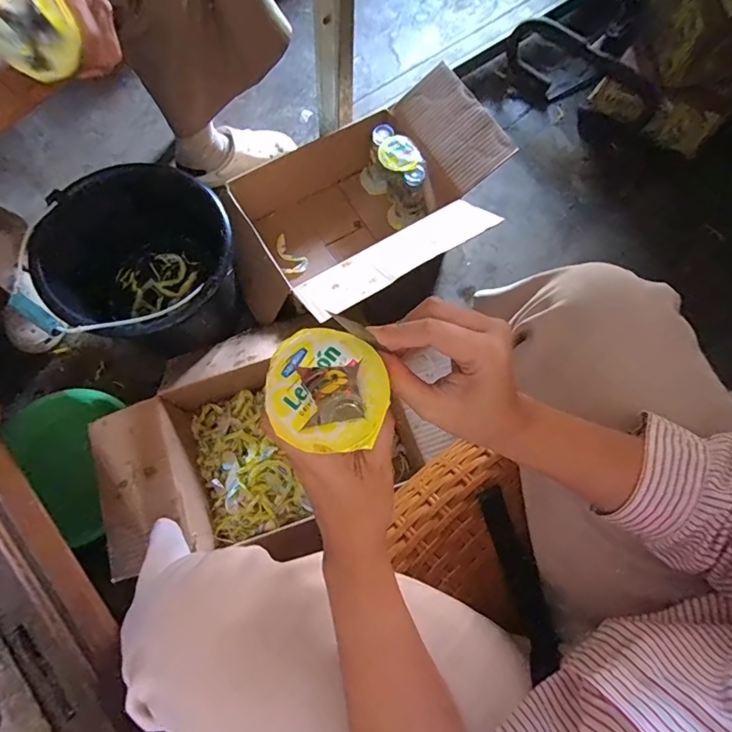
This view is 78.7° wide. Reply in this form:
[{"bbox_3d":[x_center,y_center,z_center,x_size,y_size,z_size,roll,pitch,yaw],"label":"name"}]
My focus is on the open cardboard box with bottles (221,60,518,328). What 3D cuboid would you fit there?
[{"bbox_3d":[-0.017,-0.289,0.800,0.481,0.195,0.395,-31,77,-9],"label":"open cardboard box with bottles"}]

